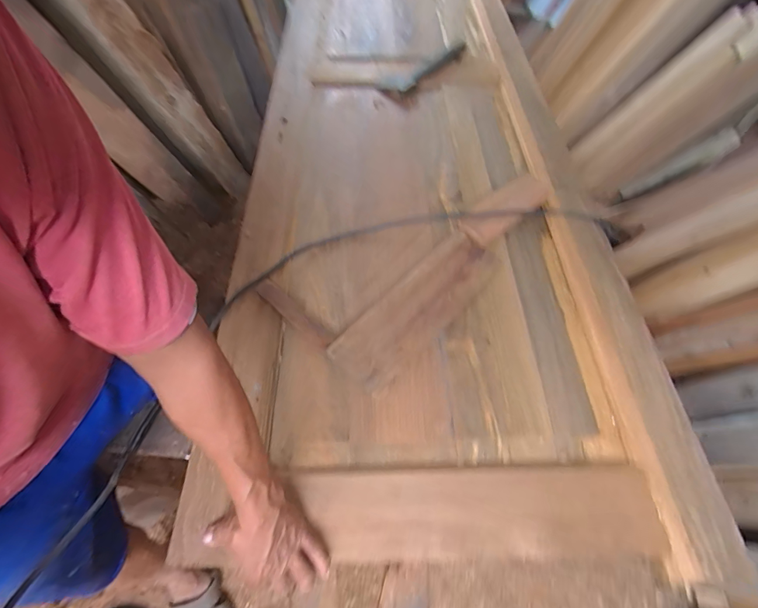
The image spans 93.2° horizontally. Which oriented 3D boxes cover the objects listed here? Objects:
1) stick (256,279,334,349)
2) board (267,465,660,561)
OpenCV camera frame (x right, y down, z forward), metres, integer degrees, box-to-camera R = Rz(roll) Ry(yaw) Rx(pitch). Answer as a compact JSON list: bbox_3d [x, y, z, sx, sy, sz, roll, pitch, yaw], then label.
[{"bbox_3d":[-0.159,0.017,0.661,0.187,0.016,0.036,41,67,16],"label":"stick"},{"bbox_3d":[0.134,0.296,0.514,0.507,0.018,0.116,0,62,0],"label":"board"}]

